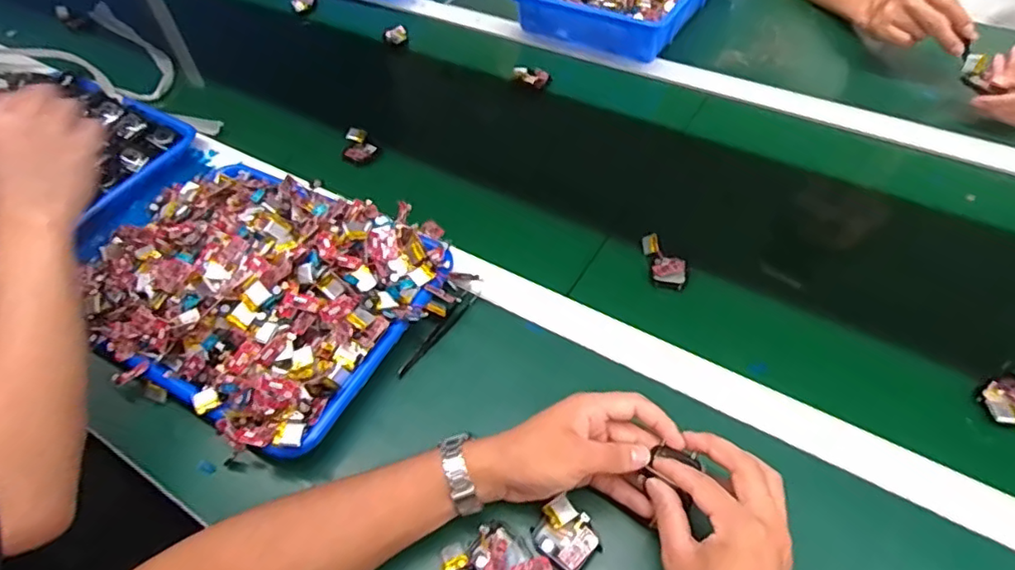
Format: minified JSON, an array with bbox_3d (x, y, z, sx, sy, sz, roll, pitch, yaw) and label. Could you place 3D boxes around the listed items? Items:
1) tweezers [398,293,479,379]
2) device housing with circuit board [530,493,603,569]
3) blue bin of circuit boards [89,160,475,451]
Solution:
[{"bbox_3d":[-0.066,0.046,0.565,0.010,0.012,0.109,28,60,24],"label":"tweezers"},{"bbox_3d":[0.044,0.188,0.440,0.047,0.015,0.041,32,61,26],"label":"device housing with circuit board"},{"bbox_3d":[-0.239,-0.012,0.559,0.331,0.076,0.263,20,57,19],"label":"blue bin of circuit boards"}]

